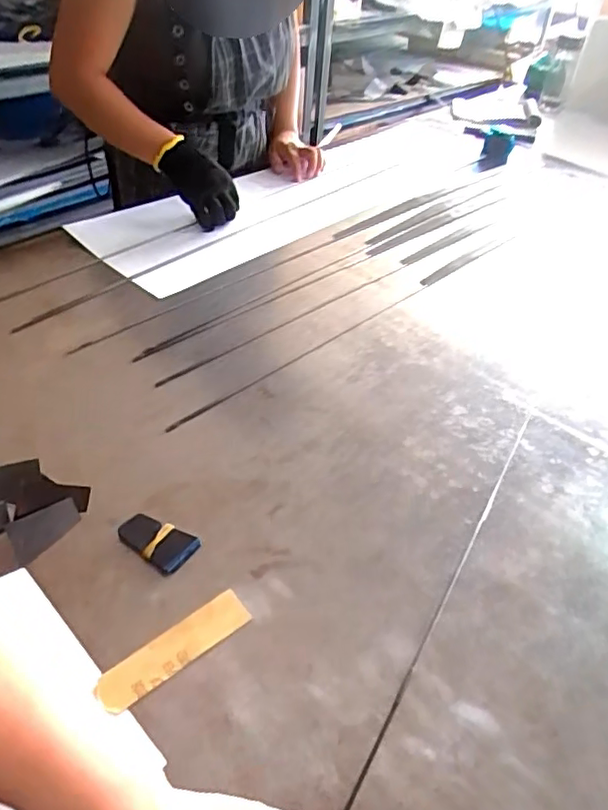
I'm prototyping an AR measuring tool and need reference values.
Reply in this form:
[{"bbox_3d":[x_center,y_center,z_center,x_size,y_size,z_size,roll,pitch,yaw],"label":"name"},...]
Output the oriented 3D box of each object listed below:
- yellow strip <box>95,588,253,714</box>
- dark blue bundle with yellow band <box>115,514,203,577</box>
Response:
[{"bbox_3d":[-0.100,0.189,0.458,0.121,0.009,0.030,-28,52,-29],"label":"yellow strip"},{"bbox_3d":[-0.132,0.120,0.526,0.070,0.010,0.039,23,47,20],"label":"dark blue bundle with yellow band"}]

